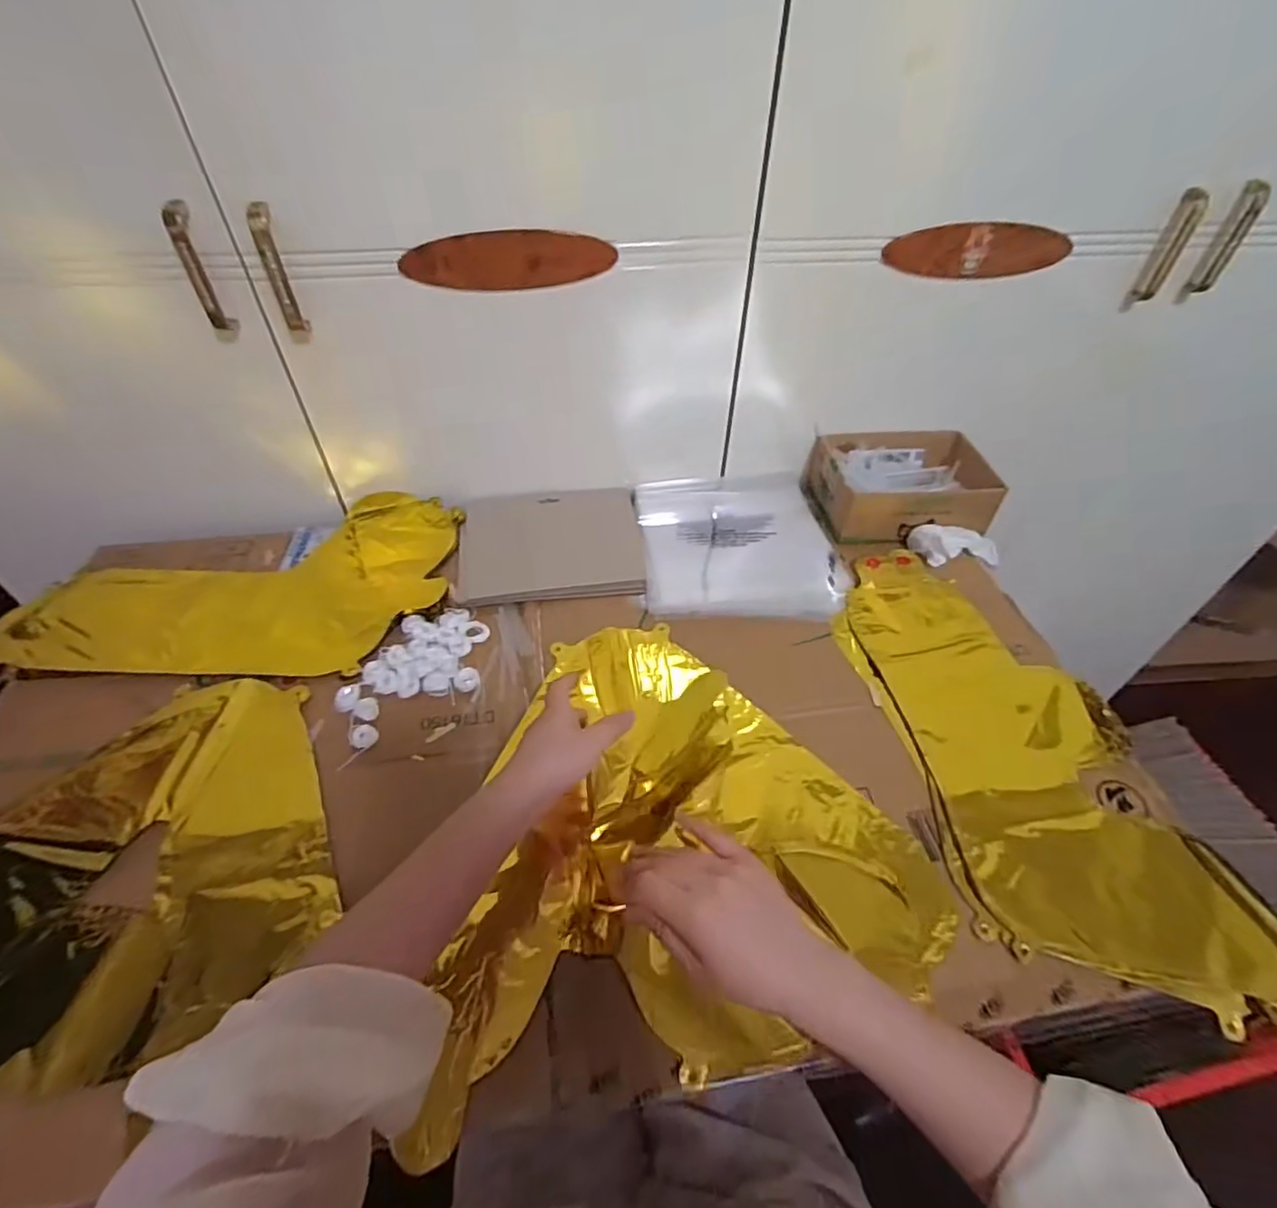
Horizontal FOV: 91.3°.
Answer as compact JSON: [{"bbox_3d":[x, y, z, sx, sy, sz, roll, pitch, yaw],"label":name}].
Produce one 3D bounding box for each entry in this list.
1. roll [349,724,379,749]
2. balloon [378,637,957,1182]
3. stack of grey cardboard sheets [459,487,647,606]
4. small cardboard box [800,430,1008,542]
[{"bbox_3d":[-0.230,0.110,0.522,0.022,0.006,0.020,1,44,-1],"label":"roll"},{"bbox_3d":[0.030,0.155,0.492,0.362,0.060,0.347,-6,44,-8],"label":"balloon"},{"bbox_3d":[-0.095,-0.070,0.693,0.194,0.014,0.163,-4,51,-6],"label":"stack of grey cardboard sheets"},{"bbox_3d":[0.314,-0.142,0.743,0.194,0.066,0.150,-7,47,-8],"label":"small cardboard box"}]

